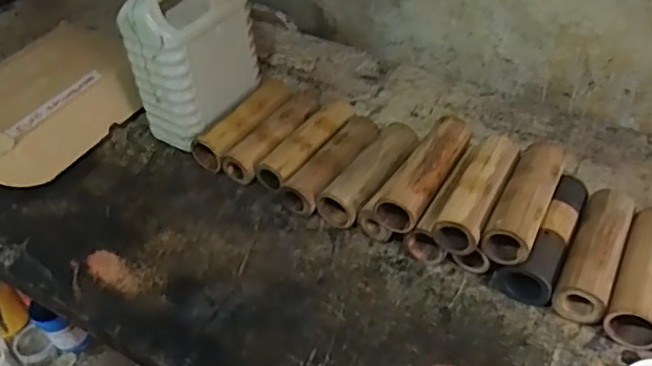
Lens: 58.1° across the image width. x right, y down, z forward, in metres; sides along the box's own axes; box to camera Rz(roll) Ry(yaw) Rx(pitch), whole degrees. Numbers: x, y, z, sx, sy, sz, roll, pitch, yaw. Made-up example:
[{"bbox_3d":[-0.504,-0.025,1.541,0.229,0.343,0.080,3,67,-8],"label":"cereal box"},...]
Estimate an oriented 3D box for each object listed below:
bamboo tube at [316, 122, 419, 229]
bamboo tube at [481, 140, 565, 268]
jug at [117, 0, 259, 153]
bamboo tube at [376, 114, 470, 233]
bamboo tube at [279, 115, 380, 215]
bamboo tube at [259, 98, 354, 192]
[{"bbox_3d":[0.065,-0.014,0.791,0.059,0.055,0.184,26,50,28],"label":"bamboo tube"},{"bbox_3d":[0.231,0.016,0.677,0.052,0.045,0.175,19,47,22],"label":"bamboo tube"},{"bbox_3d":[-0.181,-0.175,0.839,0.092,0.237,0.165,25,49,28],"label":"jug"},{"bbox_3d":[0.125,-0.014,0.723,0.055,0.055,0.173,24,49,27],"label":"bamboo tube"},{"bbox_3d":[0.015,-0.025,0.807,0.056,0.049,0.183,25,49,27],"label":"bamboo tube"},{"bbox_3d":[-0.021,-0.054,0.840,0.054,0.046,0.191,24,49,26],"label":"bamboo tube"}]

